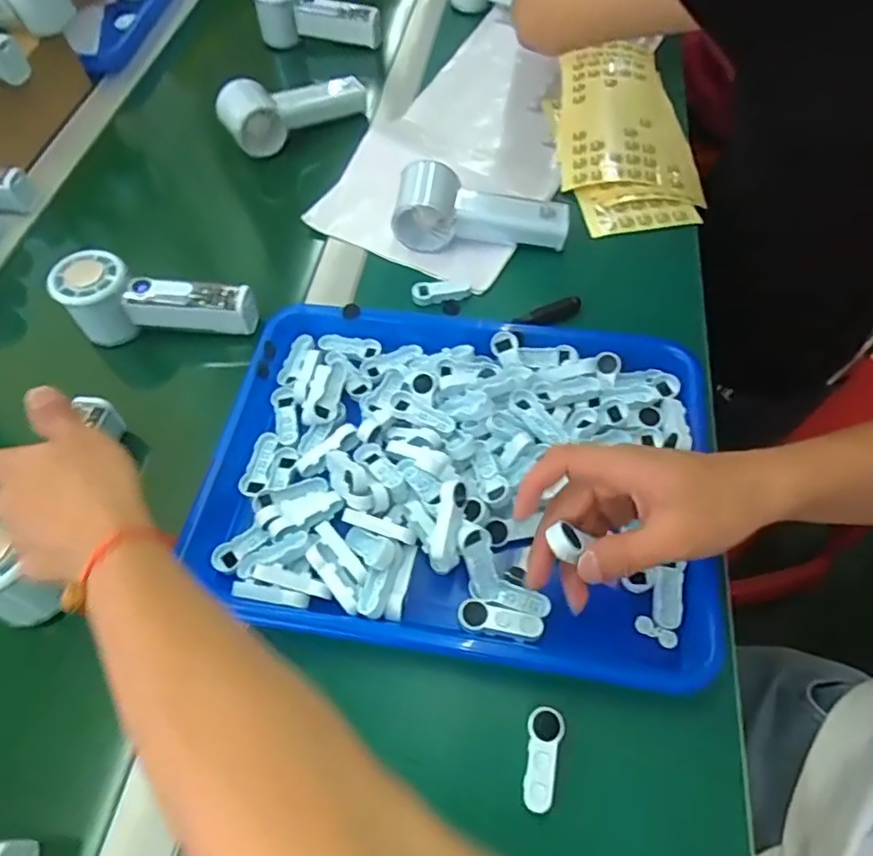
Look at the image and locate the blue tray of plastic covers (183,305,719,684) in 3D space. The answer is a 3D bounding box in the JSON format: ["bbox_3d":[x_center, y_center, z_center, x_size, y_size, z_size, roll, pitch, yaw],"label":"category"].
[{"bbox_3d":[0.011,0.027,0.410,0.335,0.040,0.243,6,59,8],"label":"blue tray of plastic covers"}]

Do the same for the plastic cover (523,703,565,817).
[{"bbox_3d":[0.057,0.181,0.330,0.019,0.004,0.050,13,60,12],"label":"plastic cover"}]

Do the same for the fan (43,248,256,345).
[{"bbox_3d":[-0.231,-0.102,0.504,0.151,0.061,0.046,6,58,-9],"label":"fan"}]

